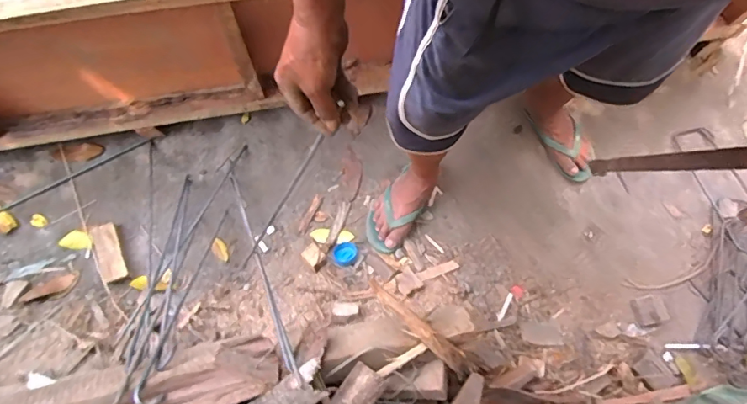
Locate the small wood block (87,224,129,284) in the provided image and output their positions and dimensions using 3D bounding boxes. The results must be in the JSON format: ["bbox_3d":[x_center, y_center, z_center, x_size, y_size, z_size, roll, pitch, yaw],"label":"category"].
[{"bbox_3d":[-0.621,0.118,1.150,0.057,0.044,0.141,-20,76,-5],"label":"small wood block"}]

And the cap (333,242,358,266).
[{"bbox_3d":[-0.066,0.123,1.170,0.059,0.017,0.054,0,75,0],"label":"cap"}]

